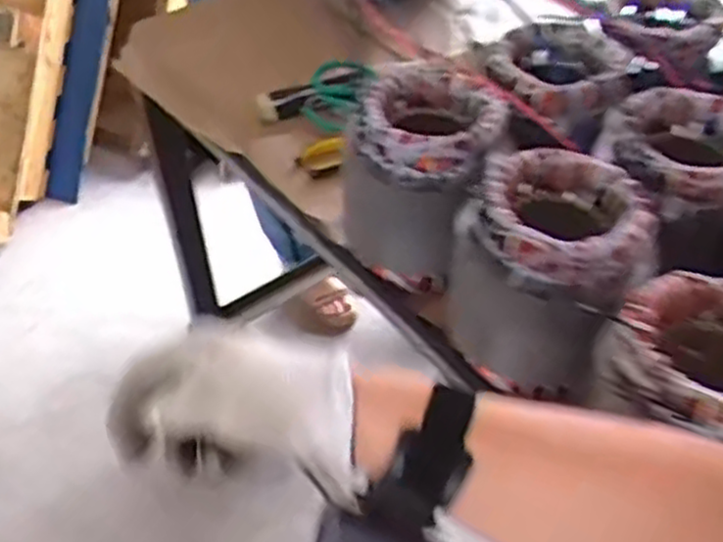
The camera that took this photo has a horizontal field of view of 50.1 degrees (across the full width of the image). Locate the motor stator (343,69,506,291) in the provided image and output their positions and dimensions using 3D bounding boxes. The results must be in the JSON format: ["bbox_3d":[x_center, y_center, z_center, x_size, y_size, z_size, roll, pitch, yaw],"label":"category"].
[{"bbox_3d":[0.057,-0.089,0.737,0.116,0.165,0.112,21,50,20],"label":"motor stator"}]

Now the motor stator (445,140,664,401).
[{"bbox_3d":[0.157,-0.009,0.656,0.142,0.157,0.150,13,48,13],"label":"motor stator"}]

